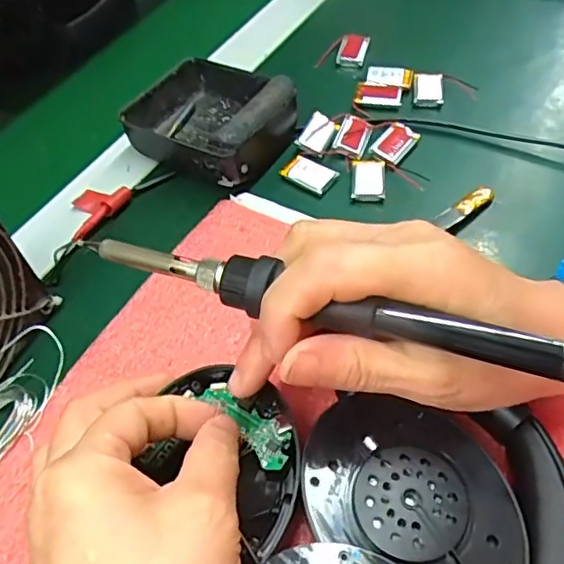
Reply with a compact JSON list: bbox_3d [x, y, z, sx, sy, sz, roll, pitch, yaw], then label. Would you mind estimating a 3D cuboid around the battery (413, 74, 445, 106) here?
[{"bbox_3d":[0.102,-0.133,0.405,0.019,0.004,0.032,9,55,10],"label":"battery"}]

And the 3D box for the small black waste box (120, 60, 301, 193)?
[{"bbox_3d":[-0.045,-0.107,0.372,0.101,0.037,0.086,26,60,20],"label":"small black waste box"}]

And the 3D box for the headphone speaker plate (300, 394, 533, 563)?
[{"bbox_3d":[0.049,0.078,0.218,0.083,0.009,0.068,15,57,14],"label":"headphone speaker plate"}]

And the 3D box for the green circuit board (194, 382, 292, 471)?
[{"bbox_3d":[-0.015,0.059,0.249,0.047,0.004,0.017,35,63,25],"label":"green circuit board"}]

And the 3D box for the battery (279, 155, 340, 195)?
[{"bbox_3d":[0.016,-0.067,0.362,0.033,0.006,0.020,27,60,21],"label":"battery"}]

